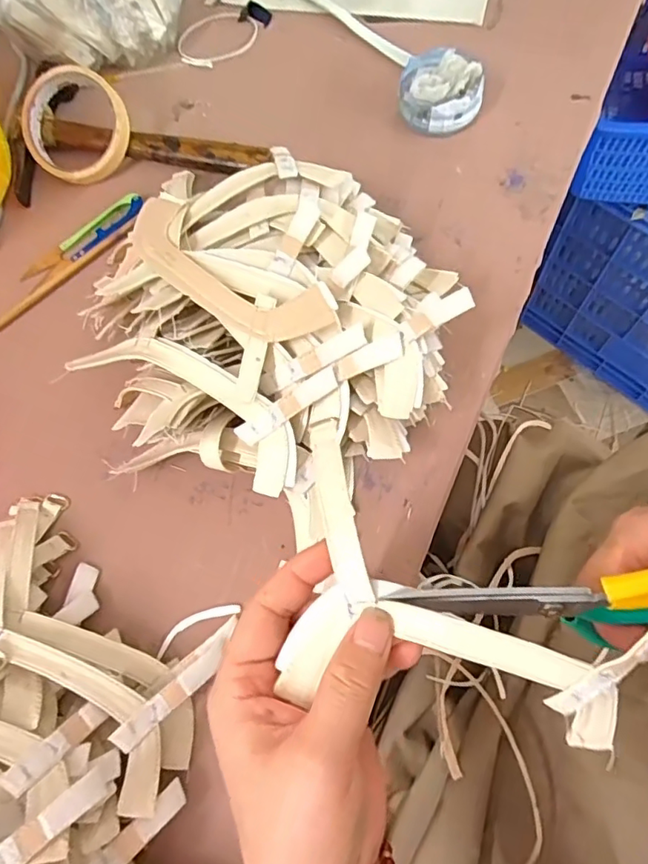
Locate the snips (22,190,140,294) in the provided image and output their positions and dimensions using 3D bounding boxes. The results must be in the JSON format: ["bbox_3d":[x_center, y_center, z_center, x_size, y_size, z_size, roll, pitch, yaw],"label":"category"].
[{"bbox_3d":[-0.202,-0.163,0.454,0.117,0.008,0.031,-40,71,-13],"label":"snips"}]

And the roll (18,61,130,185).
[{"bbox_3d":[-0.212,-0.264,0.469,0.090,0.023,0.090,-26,93,9],"label":"roll"}]

